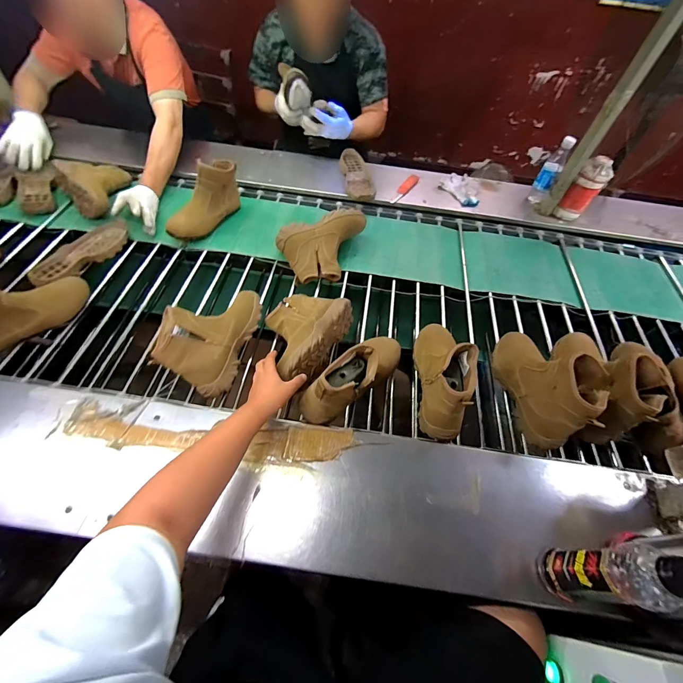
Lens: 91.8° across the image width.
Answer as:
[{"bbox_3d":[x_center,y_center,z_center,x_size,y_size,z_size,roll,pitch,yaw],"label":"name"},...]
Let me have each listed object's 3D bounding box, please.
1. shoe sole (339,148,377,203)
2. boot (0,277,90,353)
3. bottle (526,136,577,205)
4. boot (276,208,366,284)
[{"bbox_3d":[0.056,-0.580,1.177,0.106,0.068,0.260,-6,56,-9],"label":"shoe sole"},{"bbox_3d":[-0.696,-0.075,0.703,0.253,0.171,0.074,-34,64,-24],"label":"boot"},{"bbox_3d":[0.707,-0.574,1.125,0.060,0.202,0.068,27,58,14],"label":"bottle"},{"bbox_3d":[-0.038,-0.273,0.948,0.253,0.100,0.151,-19,59,-16],"label":"boot"}]

